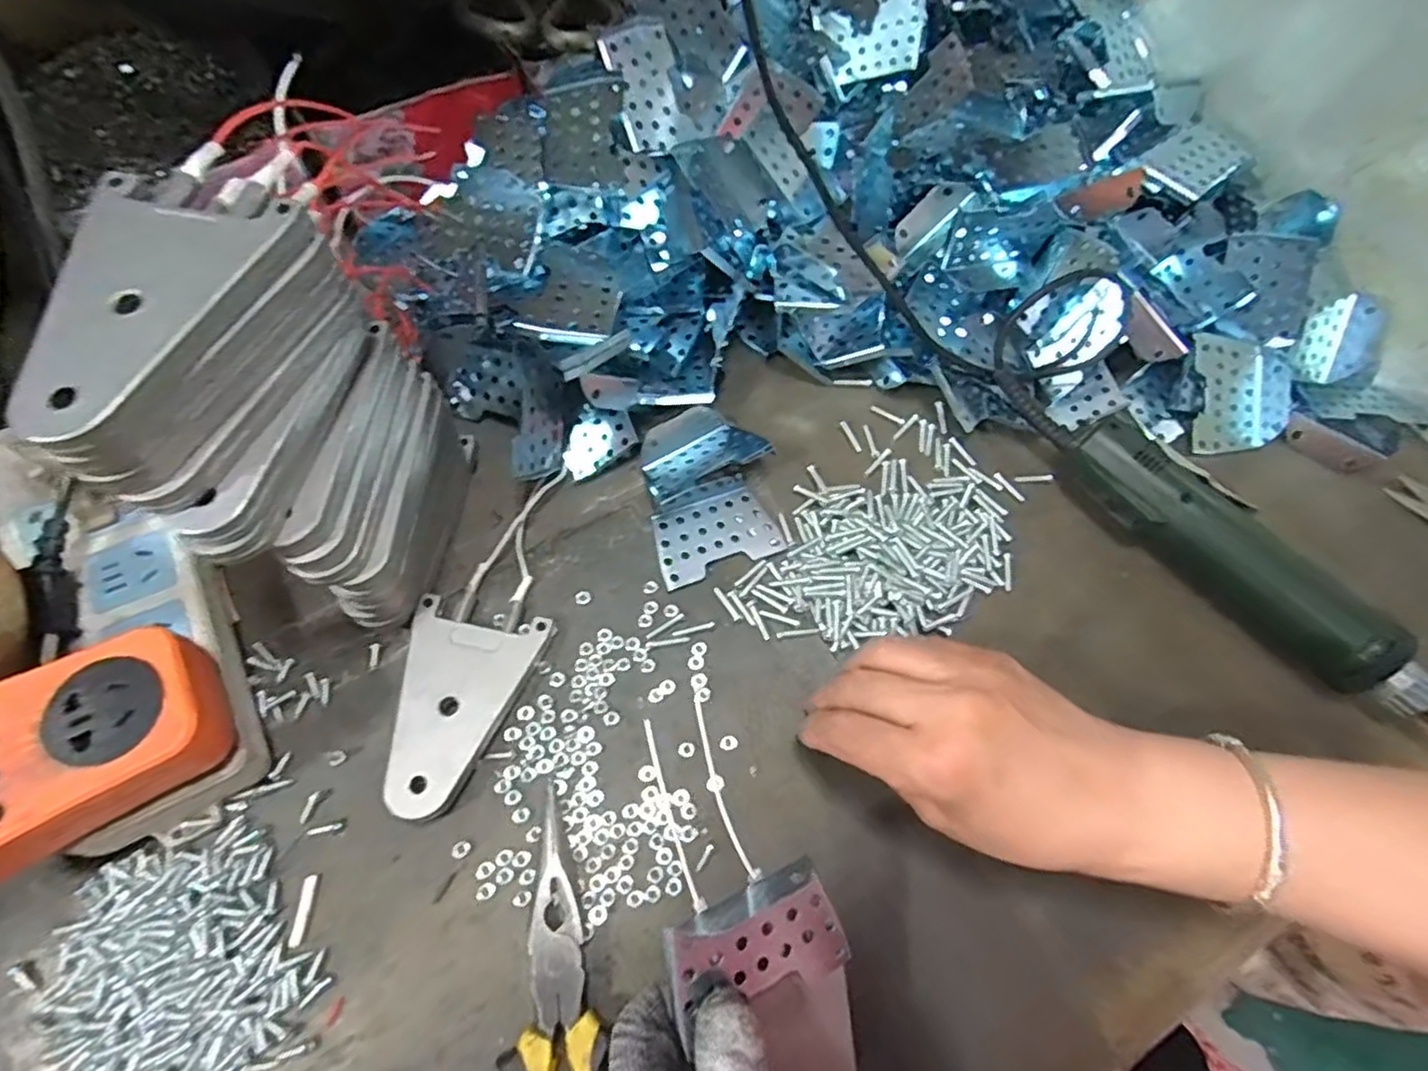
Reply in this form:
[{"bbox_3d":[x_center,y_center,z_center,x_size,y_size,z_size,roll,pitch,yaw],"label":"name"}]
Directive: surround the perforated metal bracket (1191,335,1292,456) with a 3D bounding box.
[{"bbox_3d":[0.330,-0.088,0.427,0.059,0.010,0.072,2,90,-4],"label":"perforated metal bracket"}]

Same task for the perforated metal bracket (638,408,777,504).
[{"bbox_3d":[-0.010,-0.051,0.396,0.068,0.022,0.050,-22,68,-12],"label":"perforated metal bracket"}]

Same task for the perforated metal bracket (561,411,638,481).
[{"bbox_3d":[-0.069,-0.056,0.400,0.045,0.009,0.033,-34,79,4],"label":"perforated metal bracket"}]

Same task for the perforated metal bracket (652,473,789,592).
[{"bbox_3d":[-0.001,-0.005,0.383,0.069,0.008,0.052,-20,67,-11],"label":"perforated metal bracket"}]

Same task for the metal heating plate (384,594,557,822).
[{"bbox_3d":[-0.126,0.083,0.331,0.065,0.016,0.100,10,65,2],"label":"metal heating plate"}]

